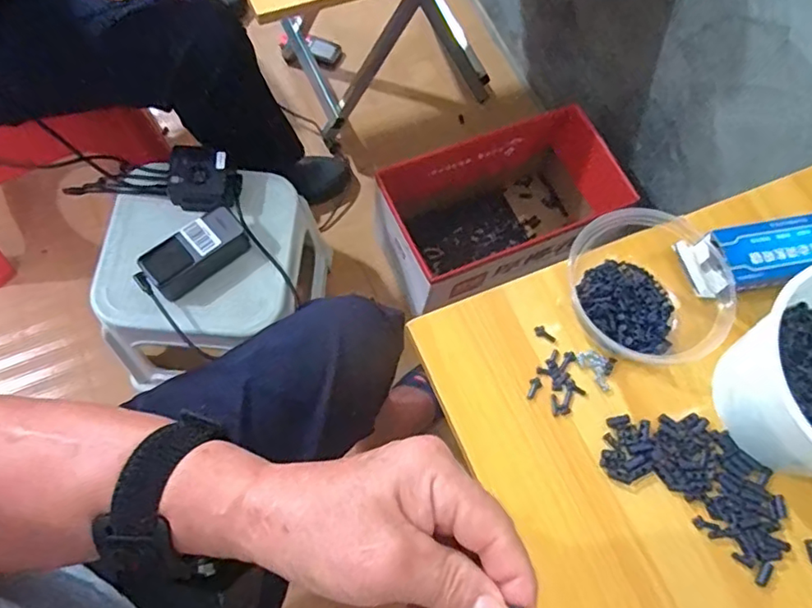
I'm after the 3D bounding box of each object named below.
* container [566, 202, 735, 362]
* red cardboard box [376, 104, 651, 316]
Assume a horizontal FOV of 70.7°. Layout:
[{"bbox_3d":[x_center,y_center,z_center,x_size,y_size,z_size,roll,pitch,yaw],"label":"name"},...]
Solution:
[{"bbox_3d":[0.209,-0.023,0.491,0.130,0.053,0.135,2,70,-4],"label":"container"},{"bbox_3d":[0.179,-0.168,1.018,0.446,0.182,0.220,-23,73,-12],"label":"red cardboard box"}]

